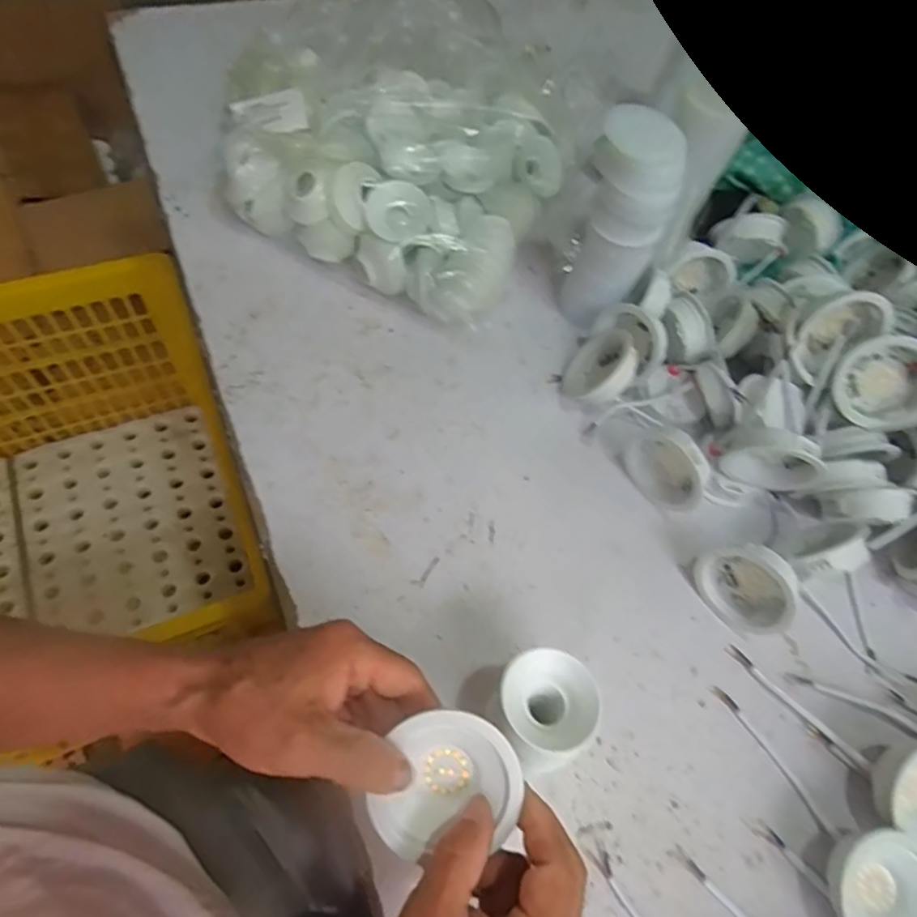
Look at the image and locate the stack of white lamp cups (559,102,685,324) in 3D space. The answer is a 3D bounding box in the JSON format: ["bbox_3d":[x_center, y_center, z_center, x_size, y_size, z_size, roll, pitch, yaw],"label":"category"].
[{"bbox_3d":[0.133,-0.189,0.516,0.075,0.182,0.065,21,61,5],"label":"stack of white lamp cups"}]

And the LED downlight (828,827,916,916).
[{"bbox_3d":[0.259,0.267,0.365,0.072,0.037,0.070,25,61,7],"label":"LED downlight"}]

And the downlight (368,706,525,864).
[{"bbox_3d":[-0.009,0.152,0.294,0.068,0.028,0.068,-31,92,-2],"label":"downlight"}]

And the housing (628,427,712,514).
[{"bbox_3d":[0.166,0.009,0.476,0.025,0.063,0.067,-24,68,-19],"label":"housing"}]

